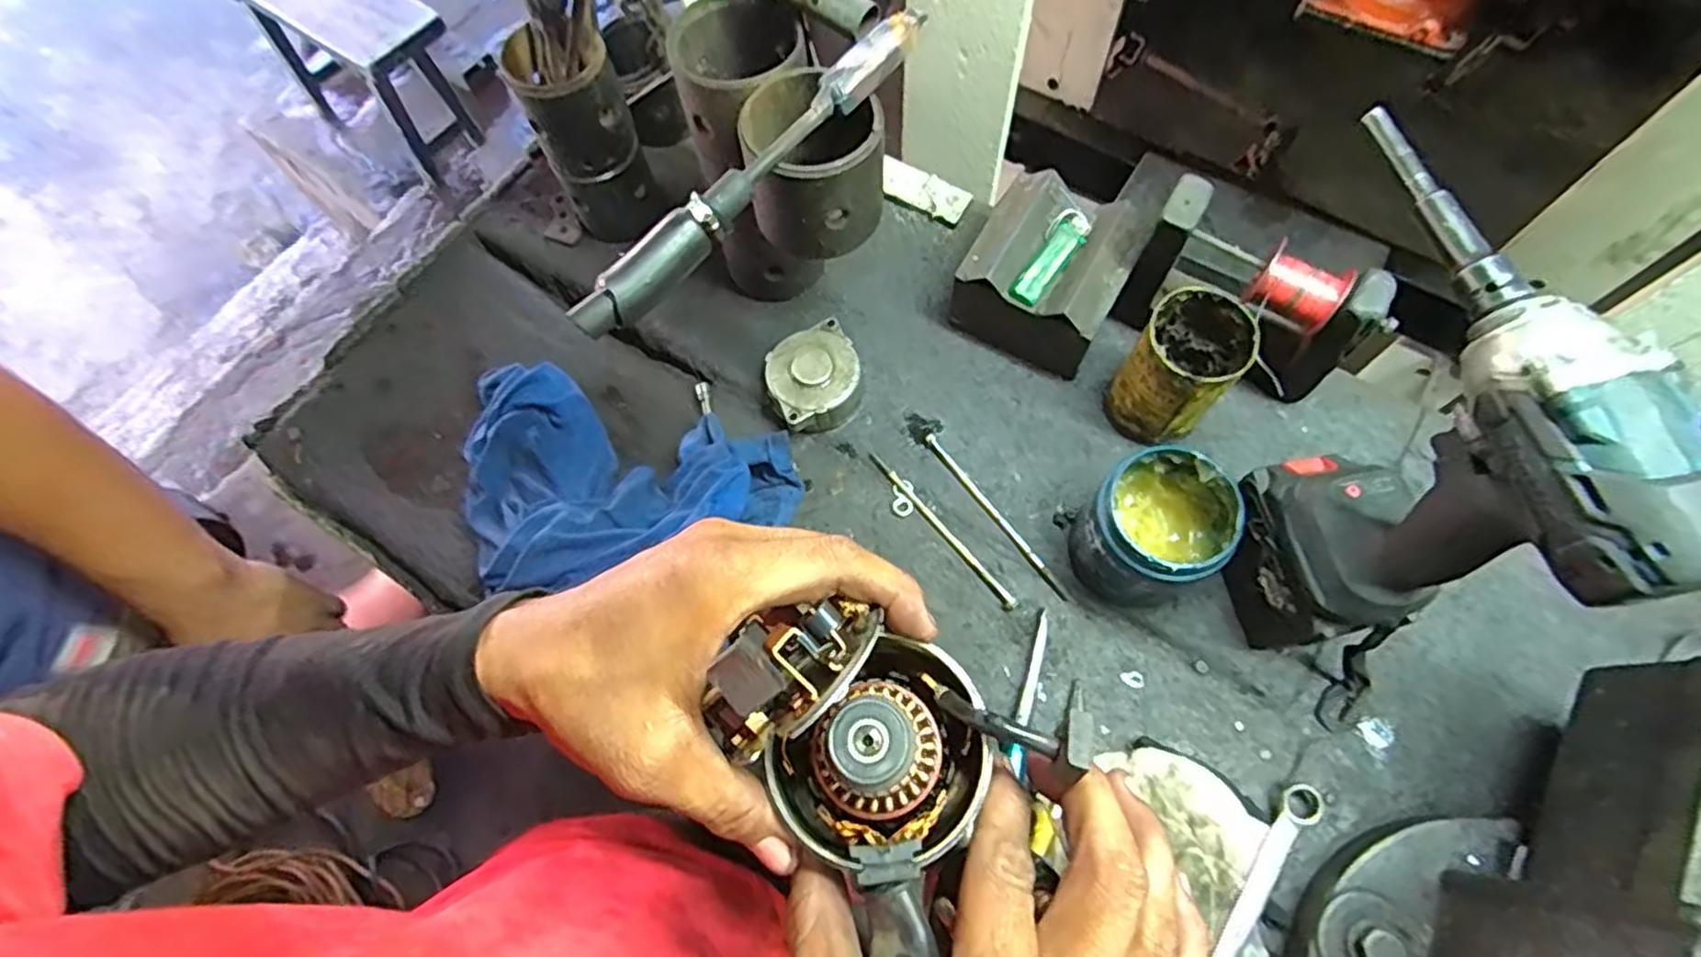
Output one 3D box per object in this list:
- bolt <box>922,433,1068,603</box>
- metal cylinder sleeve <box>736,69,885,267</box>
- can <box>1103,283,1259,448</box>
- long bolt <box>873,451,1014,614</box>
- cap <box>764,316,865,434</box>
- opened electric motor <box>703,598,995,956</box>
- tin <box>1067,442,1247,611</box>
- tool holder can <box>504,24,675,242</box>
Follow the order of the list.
[{"bbox_3d":[0.113,0.027,0.576,0.010,0.011,0.166,-34,70,-11],"label":"bolt"},{"bbox_3d":[-0.024,-0.203,0.478,0.089,0.081,0.090,-12,68,-2],"label":"metal cylinder sleeve"},{"bbox_3d":[0.249,-0.079,0.560,0.074,0.114,0.071,-1,68,2],"label":"can"},{"bbox_3d":[0.072,0.039,0.578,0.012,0.009,0.166,-37,71,-11],"label":"long bolt"},{"bbox_3d":[-0.030,-0.080,0.616,0.077,0.044,0.081,-1,68,2],"label":"cap"},{"bbox_3d":[0.010,0.095,0.243,0.079,0.071,0.108,-36,71,-11],"label":"opened electric motor"},{"bbox_3d":[0.211,0.038,0.518,0.095,0.101,0.089,-30,70,-9],"label":"tin"},{"bbox_3d":[-0.225,-0.290,0.630,0.079,0.174,0.071,-25,69,-7],"label":"tool holder can"}]

